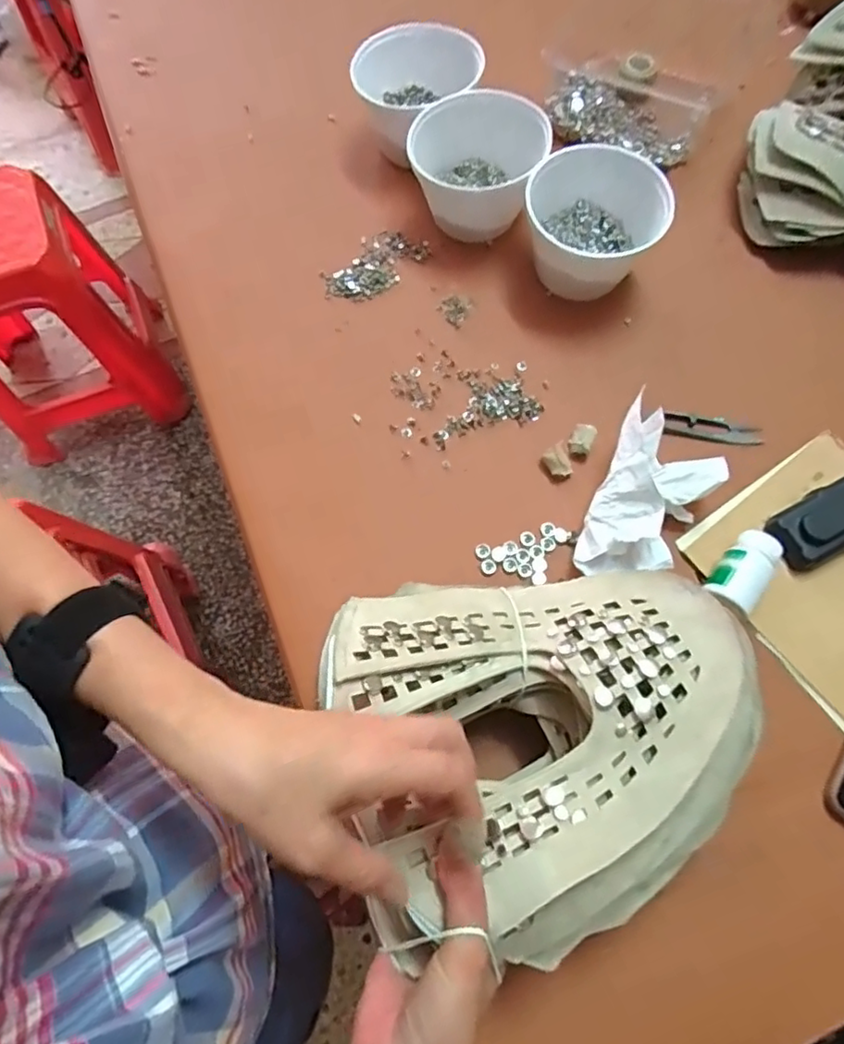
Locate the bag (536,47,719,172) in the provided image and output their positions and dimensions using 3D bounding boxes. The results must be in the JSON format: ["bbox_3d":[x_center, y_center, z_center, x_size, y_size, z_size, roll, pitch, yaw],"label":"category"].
[{"bbox_3d":[0.219,-0.448,0.662,0.173,0.023,0.129,16,72,8],"label":"bag"}]

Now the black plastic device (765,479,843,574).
[{"bbox_3d":[0.338,-0.003,0.501,0.107,0.022,0.051,-28,72,-7],"label":"black plastic device"}]

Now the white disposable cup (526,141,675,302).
[{"bbox_3d":[0.155,-0.270,0.567,0.122,0.081,0.119,-1,71,2],"label":"white disposable cup"}]

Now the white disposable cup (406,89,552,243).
[{"bbox_3d":[0.054,-0.342,0.604,0.129,0.078,0.113,1,71,3],"label":"white disposable cup"}]

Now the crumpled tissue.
[{"bbox_3d":[0.187,-0.018,0.498,0.089,0.063,0.148,21,73,9],"label":"crumpled tissue"}]

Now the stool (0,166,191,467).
[{"bbox_3d":[-0.832,-0.431,1.313,0.393,0.479,0.360,-23,71,-8],"label":"stool"}]

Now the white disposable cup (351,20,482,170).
[{"bbox_3d":[-0.006,-0.440,0.637,0.123,0.086,0.118,-1,71,2],"label":"white disposable cup"}]

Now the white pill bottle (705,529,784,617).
[{"bbox_3d":[0.249,0.038,0.478,0.034,0.037,0.071,37,76,14],"label":"white pill bottle"}]

